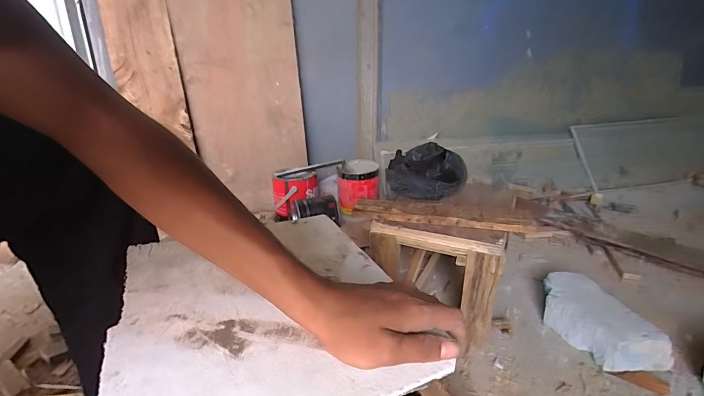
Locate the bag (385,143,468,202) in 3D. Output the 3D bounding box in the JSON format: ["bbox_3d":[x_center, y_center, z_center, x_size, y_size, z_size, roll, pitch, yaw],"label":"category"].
[{"bbox_3d":[0.172,-0.070,0.813,0.175,0.071,0.211,5,20,16],"label":"bag"}]

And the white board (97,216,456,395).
[{"bbox_3d":[-0.087,0.099,0.351,0.254,0.013,0.305,-6,21,-25],"label":"white board"}]

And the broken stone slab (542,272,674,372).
[{"bbox_3d":[0.453,0.229,0.649,0.117,0.077,0.194,-5,20,-13],"label":"broken stone slab"}]

